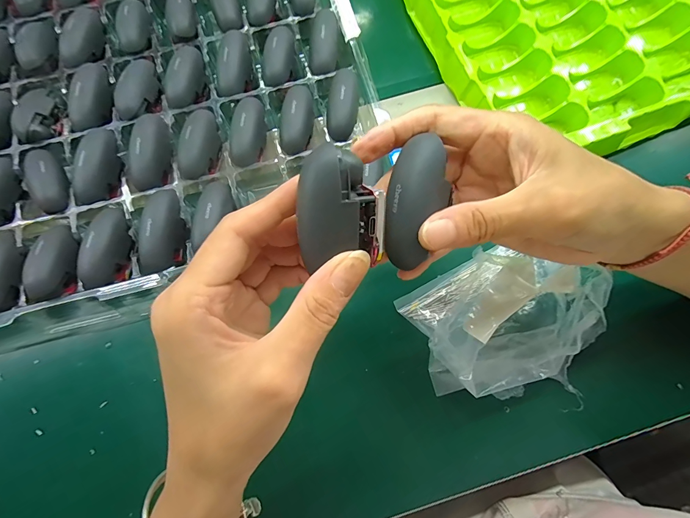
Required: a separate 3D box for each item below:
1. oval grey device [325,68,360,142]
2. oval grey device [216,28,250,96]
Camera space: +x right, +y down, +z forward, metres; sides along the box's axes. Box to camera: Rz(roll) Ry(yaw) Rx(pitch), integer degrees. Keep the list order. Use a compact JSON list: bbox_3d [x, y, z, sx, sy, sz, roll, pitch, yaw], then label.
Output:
[{"bbox_3d":[-0.002,-0.133,0.292,0.026,0.020,0.061,10,92,2],"label":"oval grey device"},{"bbox_3d":[-0.100,-0.175,0.305,0.023,0.019,0.059,12,89,2],"label":"oval grey device"}]

